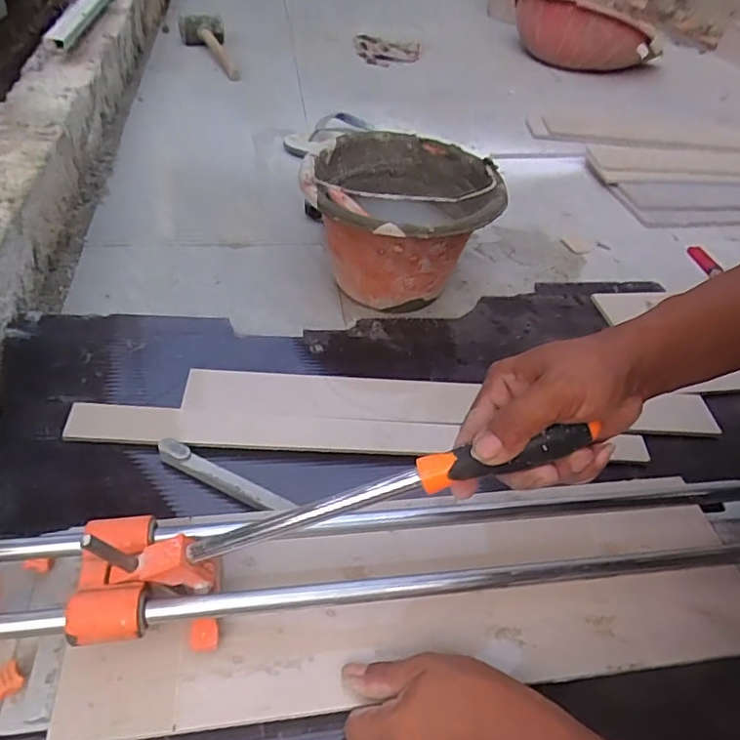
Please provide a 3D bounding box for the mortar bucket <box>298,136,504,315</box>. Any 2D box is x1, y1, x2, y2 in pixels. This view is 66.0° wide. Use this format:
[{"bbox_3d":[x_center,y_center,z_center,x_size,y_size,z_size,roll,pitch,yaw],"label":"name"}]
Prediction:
[{"bbox_3d":[0.039,-0.188,0.756,0.233,0.160,0.252,5,44,-5],"label":"mortar bucket"}]

